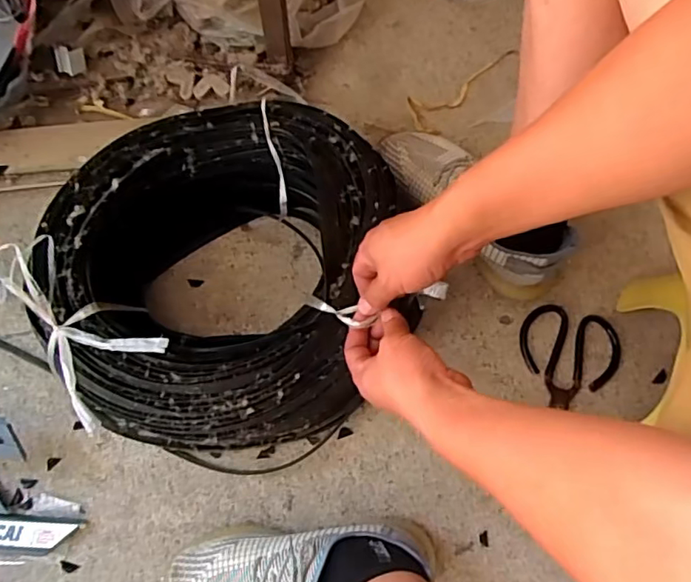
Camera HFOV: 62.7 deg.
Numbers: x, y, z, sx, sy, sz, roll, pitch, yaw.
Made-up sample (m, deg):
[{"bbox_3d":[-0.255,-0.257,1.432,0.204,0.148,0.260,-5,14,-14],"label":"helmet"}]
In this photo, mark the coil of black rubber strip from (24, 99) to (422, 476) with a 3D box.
[{"bbox_3d":[-0.125,-0.012,0.662,0.367,0.148,0.394,0,75,-1],"label":"coil of black rubber strip"}]

